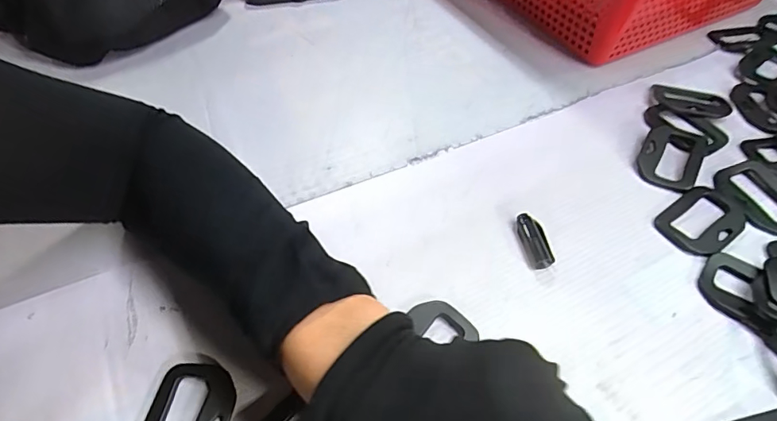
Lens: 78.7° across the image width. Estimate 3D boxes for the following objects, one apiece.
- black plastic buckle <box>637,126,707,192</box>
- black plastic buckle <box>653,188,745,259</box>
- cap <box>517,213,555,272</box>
[{"bbox_3d":[0.215,-0.041,0.361,0.042,0.008,0.063,28,56,20],"label":"black plastic buckle"},{"bbox_3d":[0.220,0.007,0.330,0.064,0.004,0.043,-30,57,-23],"label":"black plastic buckle"},{"bbox_3d":[0.097,0.021,0.312,0.018,0.010,0.038,-4,51,-4],"label":"cap"}]

